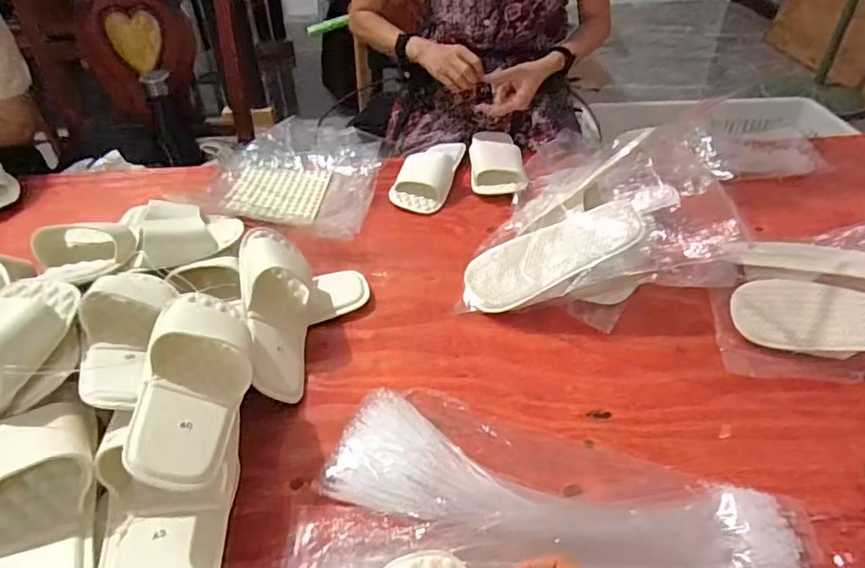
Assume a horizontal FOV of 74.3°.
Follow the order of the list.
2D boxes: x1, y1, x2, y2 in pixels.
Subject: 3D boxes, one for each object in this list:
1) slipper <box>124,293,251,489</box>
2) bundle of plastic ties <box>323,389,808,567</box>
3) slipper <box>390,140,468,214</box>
[{"bbox_3d":[-0.221,0.089,0.537,0.094,0.059,0.229,21,32,-28],"label":"slipper"},{"bbox_3d":[0.110,0.205,0.543,0.429,0.028,0.132,14,44,15],"label":"bundle of plastic ties"},{"bbox_3d":[-0.006,-0.205,0.992,0.091,0.052,0.196,11,43,12],"label":"slipper"}]

